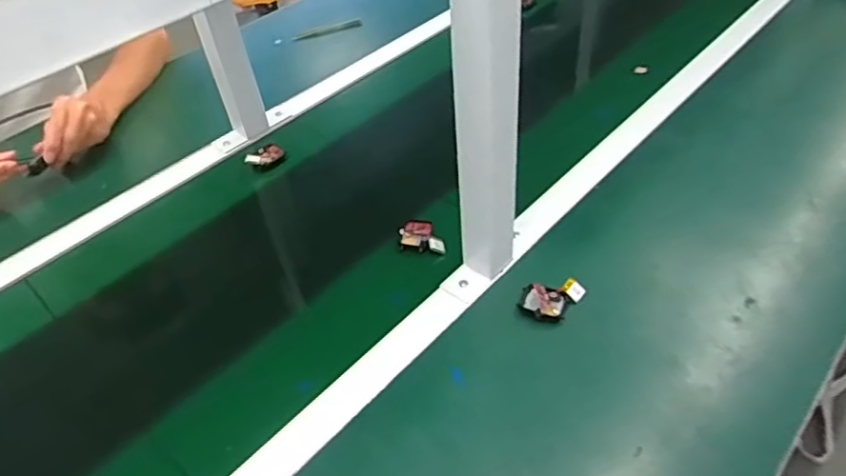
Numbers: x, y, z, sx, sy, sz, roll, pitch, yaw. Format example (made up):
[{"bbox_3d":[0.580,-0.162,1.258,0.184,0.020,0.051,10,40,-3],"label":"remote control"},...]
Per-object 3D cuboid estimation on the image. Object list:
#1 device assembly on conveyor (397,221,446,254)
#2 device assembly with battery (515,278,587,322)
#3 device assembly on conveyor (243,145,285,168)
[{"bbox_3d":[0.000,-0.003,0.705,0.055,0.009,0.044,5,45,11],"label":"device assembly on conveyor"},{"bbox_3d":[0.132,0.063,0.611,0.067,0.016,0.040,-6,44,0],"label":"device assembly with battery"},{"bbox_3d":[-0.223,-0.114,0.848,0.055,0.024,0.026,-28,48,-21],"label":"device assembly on conveyor"}]

